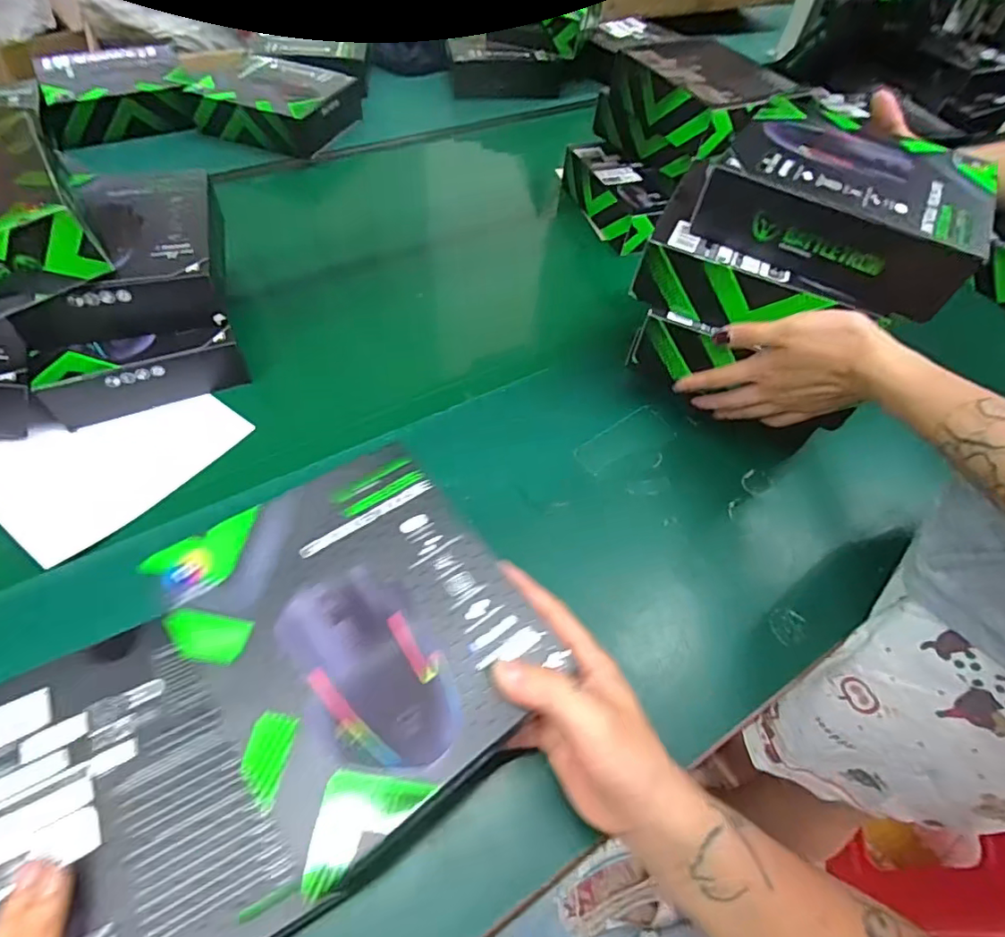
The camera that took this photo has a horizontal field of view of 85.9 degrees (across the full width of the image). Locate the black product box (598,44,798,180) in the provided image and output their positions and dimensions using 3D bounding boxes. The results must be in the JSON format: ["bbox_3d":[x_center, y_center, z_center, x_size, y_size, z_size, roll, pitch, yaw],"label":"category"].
[{"bbox_3d":[0.236,-0.447,0.685,0.142,0.104,0.196,-25,61,-20],"label":"black product box"}]

